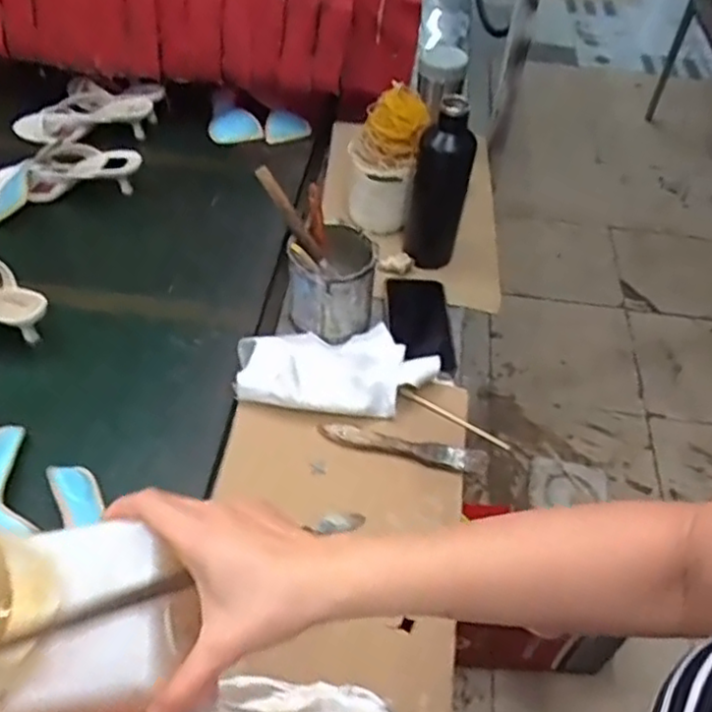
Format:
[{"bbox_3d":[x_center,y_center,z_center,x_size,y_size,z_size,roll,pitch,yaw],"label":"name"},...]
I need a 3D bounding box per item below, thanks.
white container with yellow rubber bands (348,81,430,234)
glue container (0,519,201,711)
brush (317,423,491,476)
[{"bbox_3d":[0.040,-0.257,0.922,0.097,0.172,0.071,18,49,13],"label":"white container with yellow rubber bands"},{"bbox_3d":[-0.162,0.124,0.358,0.134,0.087,0.099,-9,49,-8],"label":"glue container"},{"bbox_3d":[0.050,0.094,0.727,0.175,0.020,0.021,10,50,9],"label":"brush"}]

